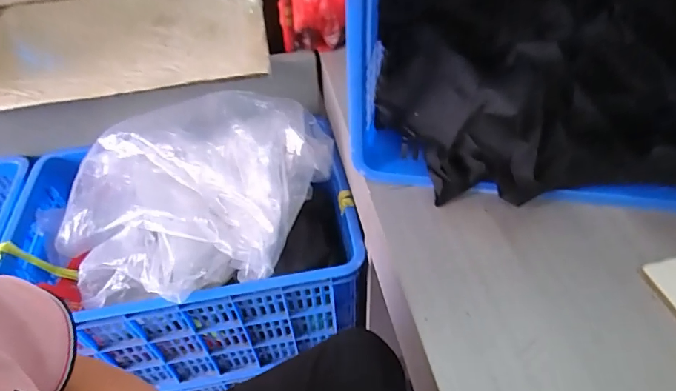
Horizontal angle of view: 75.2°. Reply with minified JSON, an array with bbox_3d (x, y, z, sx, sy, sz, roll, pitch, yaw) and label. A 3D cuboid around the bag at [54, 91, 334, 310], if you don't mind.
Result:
[{"bbox_3d":[-0.277,-0.009,0.765,0.454,0.155,0.373,7,48,10],"label":"bag"}]

